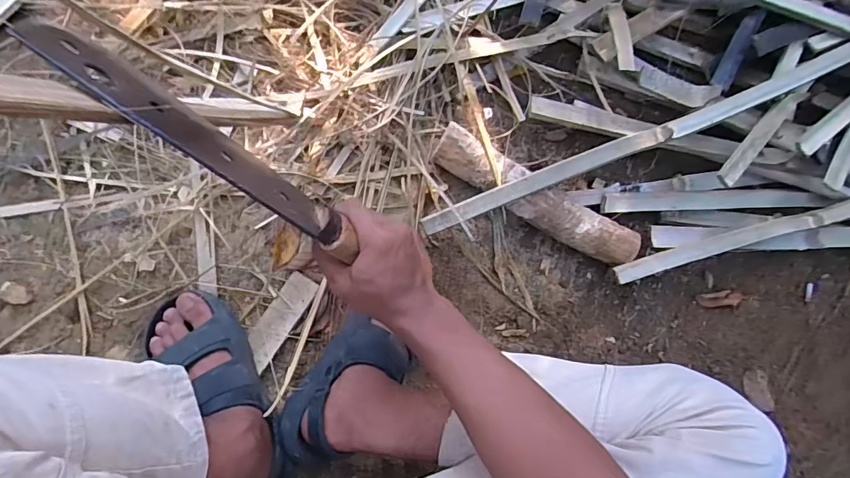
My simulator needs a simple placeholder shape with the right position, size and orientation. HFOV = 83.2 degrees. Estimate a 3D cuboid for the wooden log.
[{"bbox_3d":[0.152,-0.056,0.691,0.321,0.060,0.065,29,81,-4],"label":"wooden log"}]

